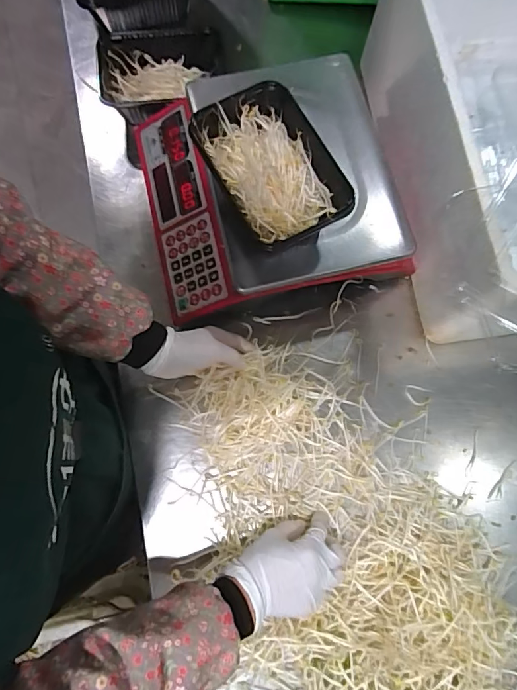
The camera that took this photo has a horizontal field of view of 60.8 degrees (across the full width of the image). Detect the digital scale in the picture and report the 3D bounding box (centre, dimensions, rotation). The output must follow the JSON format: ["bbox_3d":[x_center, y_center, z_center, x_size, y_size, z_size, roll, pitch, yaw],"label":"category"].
[{"bbox_3d":[0.003,-0.200,0.581,0.292,0.126,0.295,-13,76,-4],"label":"digital scale"}]

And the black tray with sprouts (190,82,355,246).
[{"bbox_3d":[0.016,-0.196,0.481,0.119,0.043,0.179,-28,78,-8],"label":"black tray with sprouts"}]

